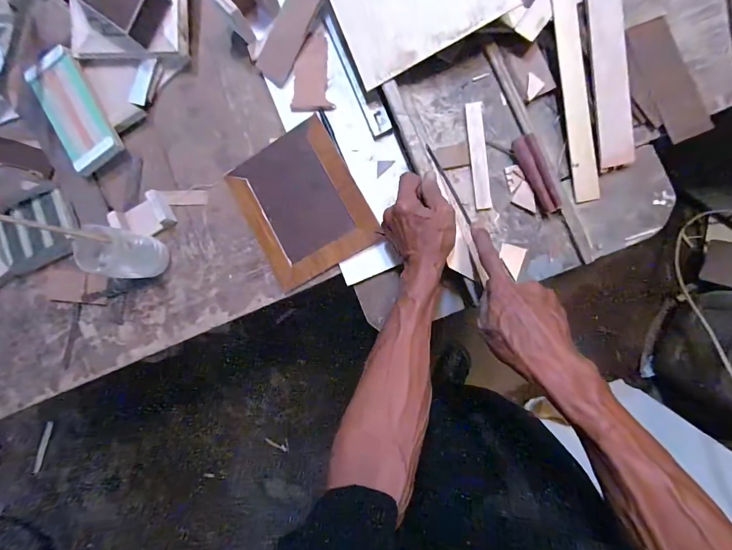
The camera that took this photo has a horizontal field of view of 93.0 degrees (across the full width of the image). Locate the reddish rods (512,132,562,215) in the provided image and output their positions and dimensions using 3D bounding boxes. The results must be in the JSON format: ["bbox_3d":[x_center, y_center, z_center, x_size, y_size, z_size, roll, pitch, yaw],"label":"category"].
[{"bbox_3d":[0.215,-0.127,0.438,0.028,0.018,0.099,-24,85,6],"label":"reddish rods"}]

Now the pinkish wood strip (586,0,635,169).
[{"bbox_3d":[0.300,-0.270,0.427,0.043,0.004,0.265,-9,96,4],"label":"pinkish wood strip"}]

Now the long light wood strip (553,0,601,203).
[{"bbox_3d":[0.255,-0.272,0.430,0.030,0.009,0.357,-10,96,7],"label":"long light wood strip"}]

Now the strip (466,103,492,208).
[{"bbox_3d":[0.146,-0.153,0.449,0.022,0.007,0.136,-5,90,7],"label":"strip"}]

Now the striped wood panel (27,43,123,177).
[{"bbox_3d":[-0.433,-0.240,0.515,0.078,0.029,0.182,-27,84,6],"label":"striped wood panel"}]

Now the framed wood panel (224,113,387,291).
[{"bbox_3d":[-0.092,-0.100,0.491,0.163,0.010,0.199,-28,88,7],"label":"framed wood panel"}]

